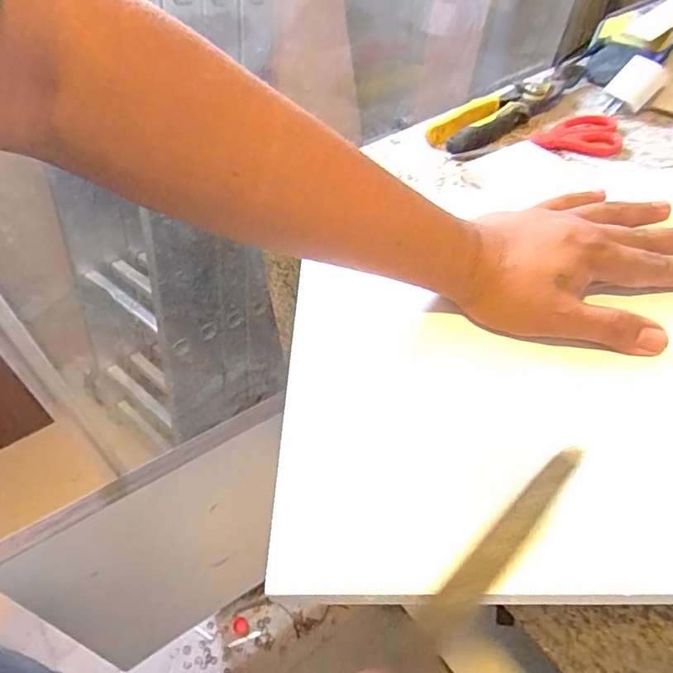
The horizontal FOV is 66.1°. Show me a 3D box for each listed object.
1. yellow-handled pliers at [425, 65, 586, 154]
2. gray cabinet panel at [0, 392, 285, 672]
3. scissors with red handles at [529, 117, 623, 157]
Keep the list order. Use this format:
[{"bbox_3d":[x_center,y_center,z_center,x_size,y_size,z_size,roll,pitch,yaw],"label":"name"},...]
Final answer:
[{"bbox_3d":[0.200,-0.254,0.567,0.227,0.027,0.050,-29,52,-21],"label":"yellow-handled pliers"},{"bbox_3d":[-0.220,0.323,0.768,0.356,0.449,0.028,-27,51,-18],"label":"gray cabinet panel"},{"bbox_3d":[0.245,-0.207,0.533,0.092,0.014,0.065,0,46,5],"label":"scissors with red handles"}]

